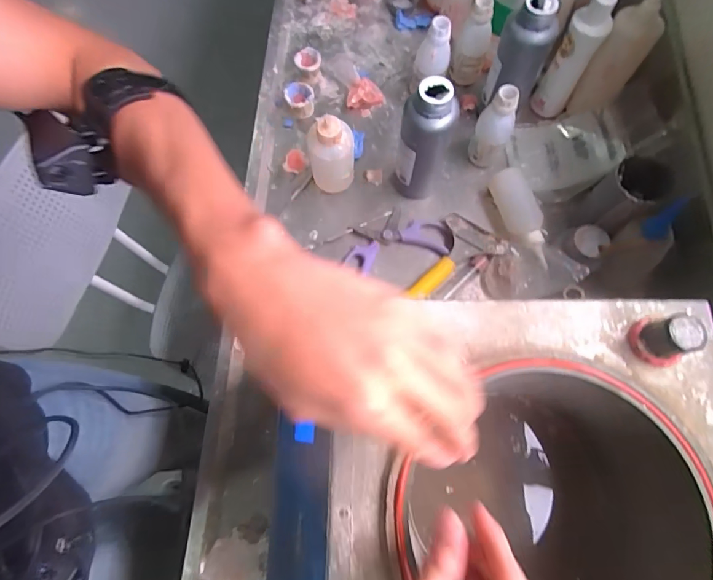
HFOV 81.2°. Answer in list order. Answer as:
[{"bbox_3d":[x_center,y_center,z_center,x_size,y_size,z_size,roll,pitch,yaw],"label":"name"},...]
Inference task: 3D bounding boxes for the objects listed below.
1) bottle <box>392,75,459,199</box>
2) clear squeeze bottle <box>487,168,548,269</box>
[{"bbox_3d":[0.090,-0.195,0.555,0.065,0.187,0.063,14,74,6],"label":"bottle"},{"bbox_3d":[0.236,-0.102,0.604,0.041,0.054,0.151,-12,73,-2],"label":"clear squeeze bottle"}]

